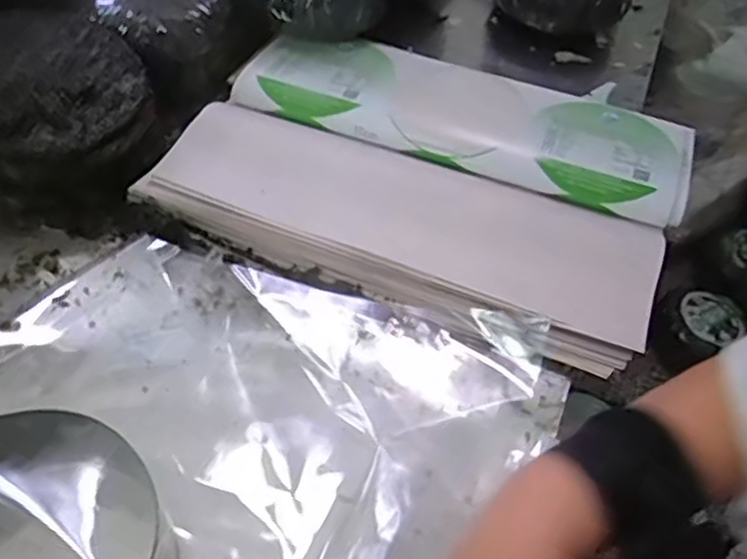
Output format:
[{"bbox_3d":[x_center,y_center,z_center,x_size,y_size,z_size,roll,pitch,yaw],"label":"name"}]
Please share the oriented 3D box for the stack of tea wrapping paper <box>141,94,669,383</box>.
[{"bbox_3d":[0.032,-0.070,0.729,0.511,0.038,0.199,19,52,11],"label":"stack of tea wrapping paper"}]

